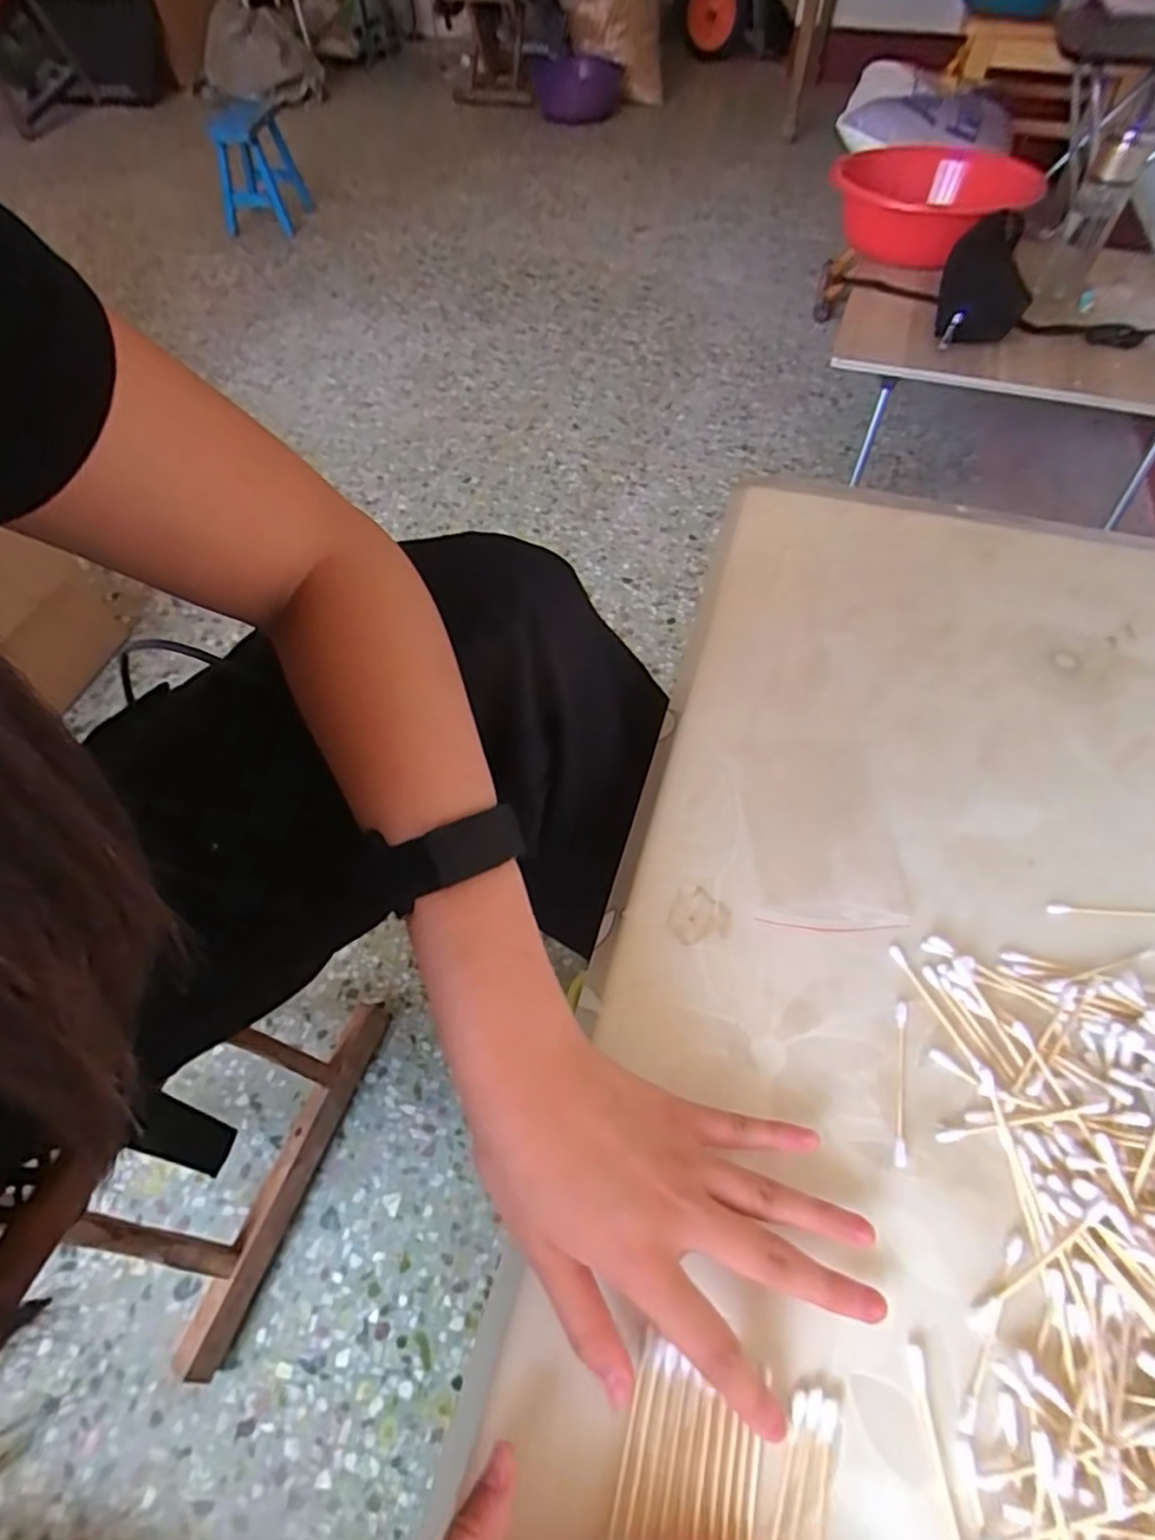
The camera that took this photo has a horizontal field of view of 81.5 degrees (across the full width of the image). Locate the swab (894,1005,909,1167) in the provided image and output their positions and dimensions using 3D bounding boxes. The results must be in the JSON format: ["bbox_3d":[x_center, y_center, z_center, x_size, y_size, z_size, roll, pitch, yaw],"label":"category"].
[{"bbox_3d":[0.145,0.139,0.300,0.006,0.004,0.069,12,57,9],"label":"swab"}]

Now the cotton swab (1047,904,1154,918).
[{"bbox_3d":[0.276,0.073,0.342,0.070,0.004,0.006,2,56,3],"label":"cotton swab"}]

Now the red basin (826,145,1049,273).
[{"bbox_3d":[0.645,-1.044,1.240,0.345,0.141,0.331,18,58,13],"label":"red basin"}]

